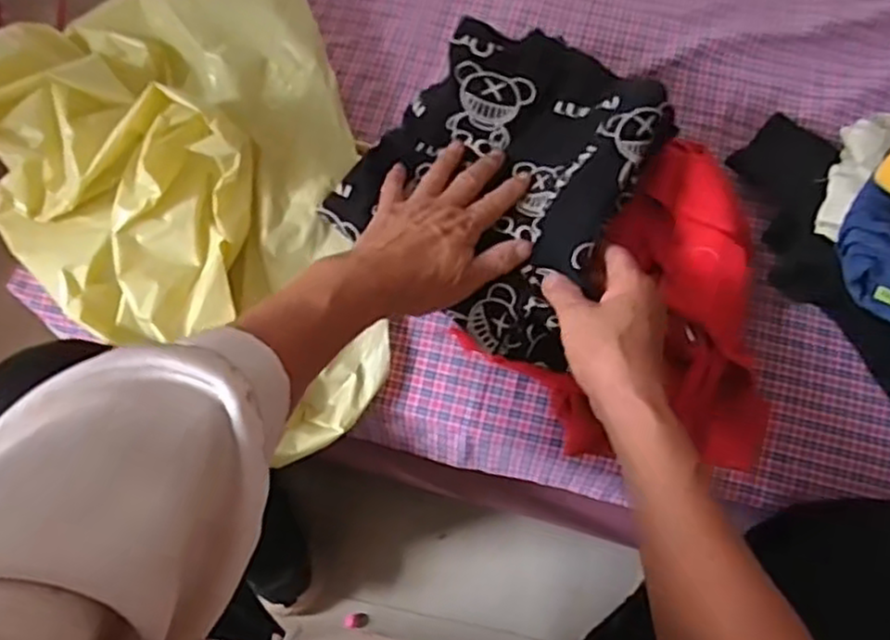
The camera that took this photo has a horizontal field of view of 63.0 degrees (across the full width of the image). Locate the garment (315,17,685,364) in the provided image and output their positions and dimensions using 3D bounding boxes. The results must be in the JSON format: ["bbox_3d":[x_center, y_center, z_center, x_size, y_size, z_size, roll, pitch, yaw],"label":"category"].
[{"bbox_3d":[0.036,-0.110,0.531,0.201,0.066,0.226,25,70,10],"label":"garment"}]

